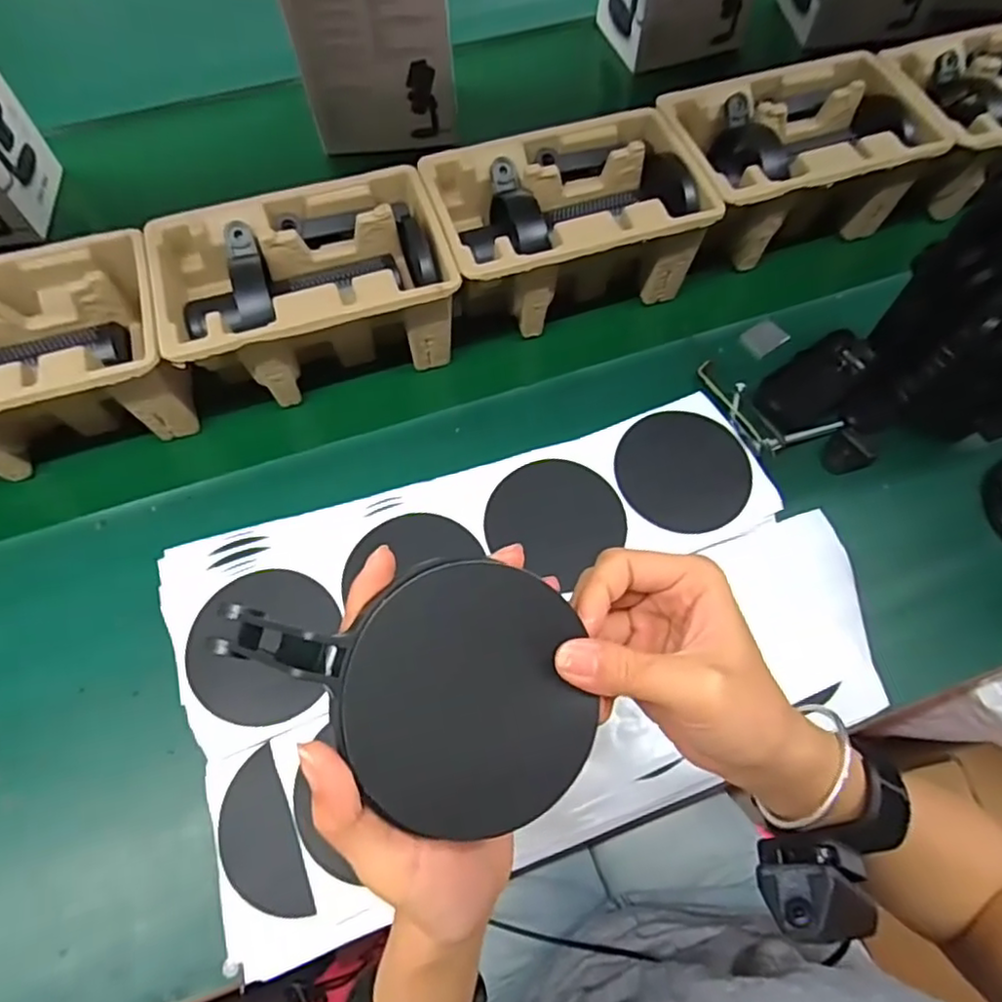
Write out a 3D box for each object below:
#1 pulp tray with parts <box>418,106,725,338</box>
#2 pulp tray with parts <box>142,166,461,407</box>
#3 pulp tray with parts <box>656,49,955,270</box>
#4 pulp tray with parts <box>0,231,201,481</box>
[{"bbox_3d":[0.055,-0.246,0.573,0.221,0.099,0.144,-16,68,-8],"label":"pulp tray with parts"},{"bbox_3d":[-0.161,-0.173,0.542,0.226,0.100,0.142,-17,66,-11],"label":"pulp tray with parts"},{"bbox_3d":[0.271,-0.322,0.608,0.232,0.096,0.146,-17,69,-8],"label":"pulp tray with parts"},{"bbox_3d":[-0.374,-0.104,0.511,0.233,0.106,0.143,-16,66,-11],"label":"pulp tray with parts"}]

